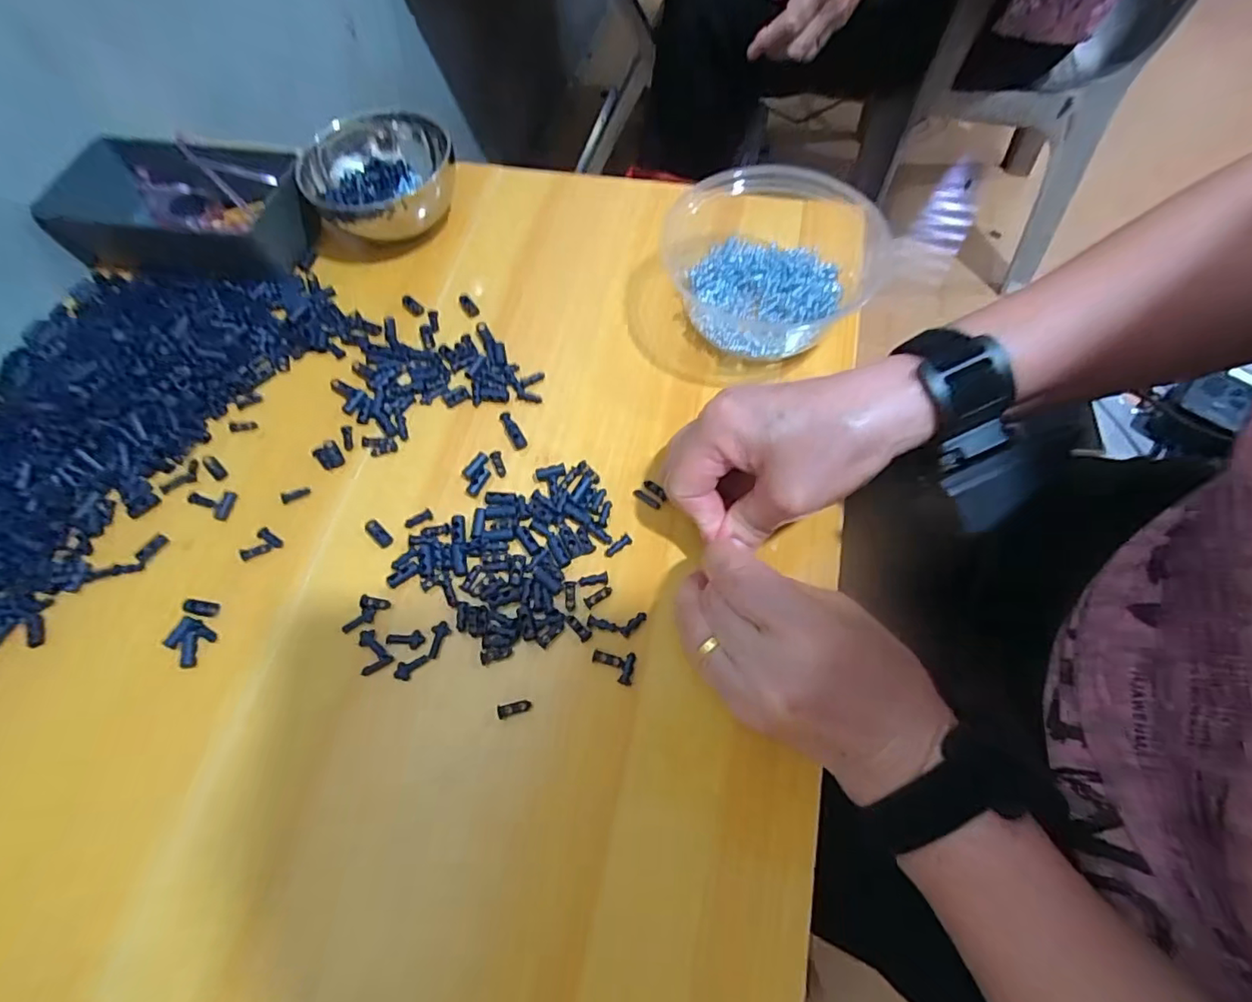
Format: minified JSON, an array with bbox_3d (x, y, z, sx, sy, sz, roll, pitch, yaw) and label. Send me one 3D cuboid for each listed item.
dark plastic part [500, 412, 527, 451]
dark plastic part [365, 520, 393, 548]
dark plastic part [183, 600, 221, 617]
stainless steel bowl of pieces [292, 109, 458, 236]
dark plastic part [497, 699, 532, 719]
[{"bbox_3d":[-0.073,-0.046,0.371,0.008,0.005,0.029,-27,67,-11],"label":"dark plastic part"},{"bbox_3d":[-0.147,0.019,0.344,0.021,0.004,0.009,39,72,18],"label":"dark plastic part"},{"bbox_3d":[-0.242,0.061,0.330,0.019,0.004,0.009,11,65,7],"label":"dark plastic part"},{"bbox_3d":[-0.183,-0.238,0.438,0.086,0.059,0.107,22,67,12],"label":"stainless steel bowl of pieces"},{"bbox_3d":[-0.058,0.107,0.298,0.017,0.004,0.007,-13,65,-4],"label":"dark plastic part"}]

